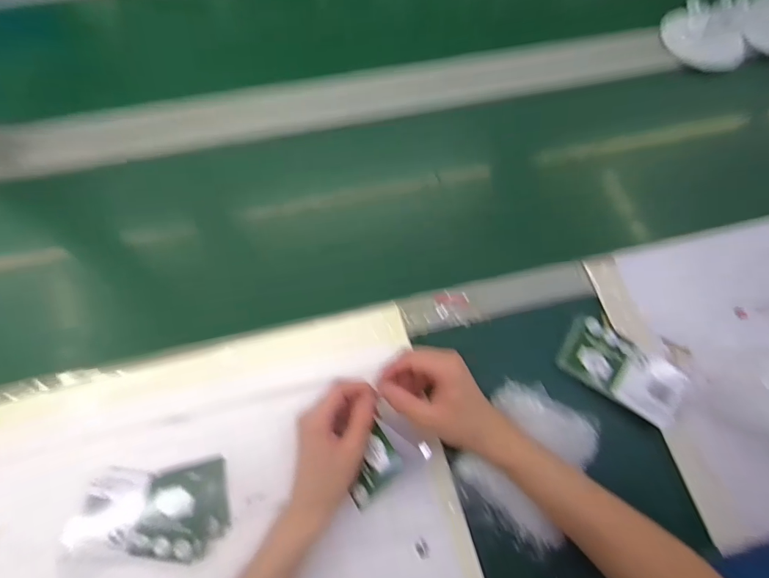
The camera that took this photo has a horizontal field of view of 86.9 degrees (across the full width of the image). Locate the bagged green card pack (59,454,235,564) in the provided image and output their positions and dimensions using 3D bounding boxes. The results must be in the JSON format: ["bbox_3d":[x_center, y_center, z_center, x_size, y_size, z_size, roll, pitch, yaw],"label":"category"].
[{"bbox_3d":[-0.238,0.227,0.414,0.147,0.034,0.088,-6,69,-4],"label":"bagged green card pack"}]

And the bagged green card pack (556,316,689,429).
[{"bbox_3d":[0.278,0.091,0.475,0.136,0.015,0.074,33,71,11],"label":"bagged green card pack"}]

